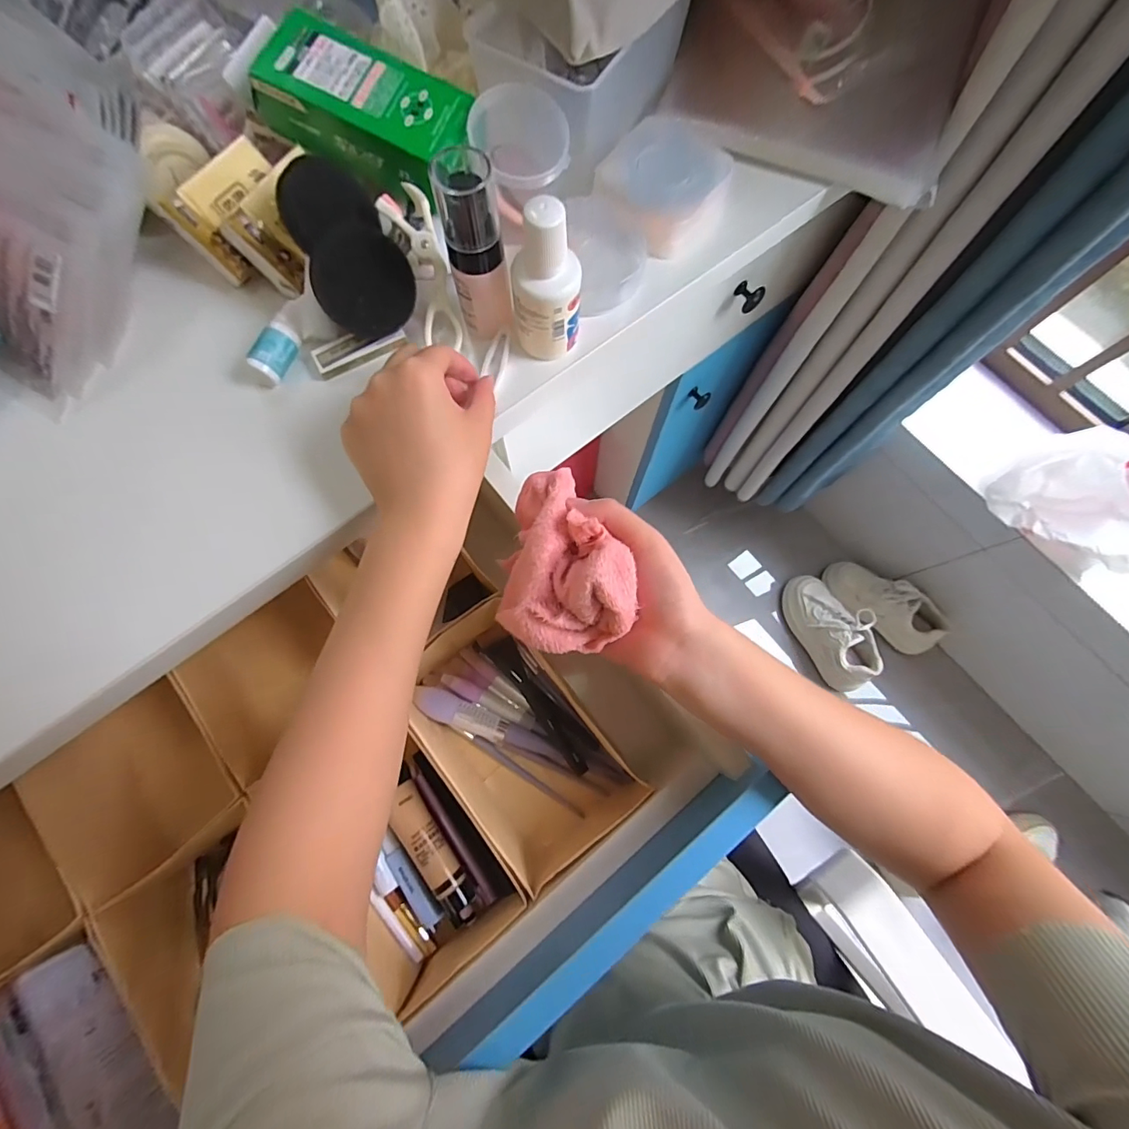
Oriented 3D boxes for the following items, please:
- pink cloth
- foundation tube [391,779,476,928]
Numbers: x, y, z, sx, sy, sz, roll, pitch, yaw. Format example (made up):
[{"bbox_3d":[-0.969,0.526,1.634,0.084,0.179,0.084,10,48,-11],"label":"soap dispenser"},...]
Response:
[{"bbox_3d":[0.002,-0.003,0.260,0.070,0.036,0.092,0,75,0],"label":"pink cloth"},{"bbox_3d":[-0.098,0.222,0.367,0.025,0.030,0.111,-28,77,-7],"label":"foundation tube"}]

